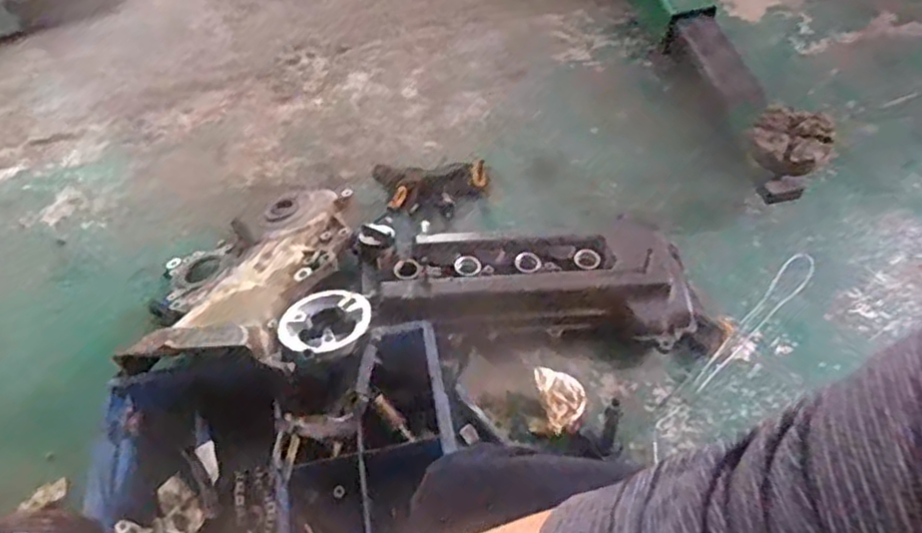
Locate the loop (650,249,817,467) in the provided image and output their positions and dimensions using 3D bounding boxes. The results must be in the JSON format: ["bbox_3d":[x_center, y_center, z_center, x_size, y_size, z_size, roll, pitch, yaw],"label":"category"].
[{"bbox_3d":[0.389,0.115,0.981,0.040,0.019,0.412,36,63,27],"label":"loop"}]

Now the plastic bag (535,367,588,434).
[{"bbox_3d":[0.139,0.176,0.937,0.061,0.047,0.084,-14,53,-7],"label":"plastic bag"}]

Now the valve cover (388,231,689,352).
[{"bbox_3d":[0.111,0.022,0.993,0.434,0.108,0.182,-4,52,3],"label":"valve cover"}]

